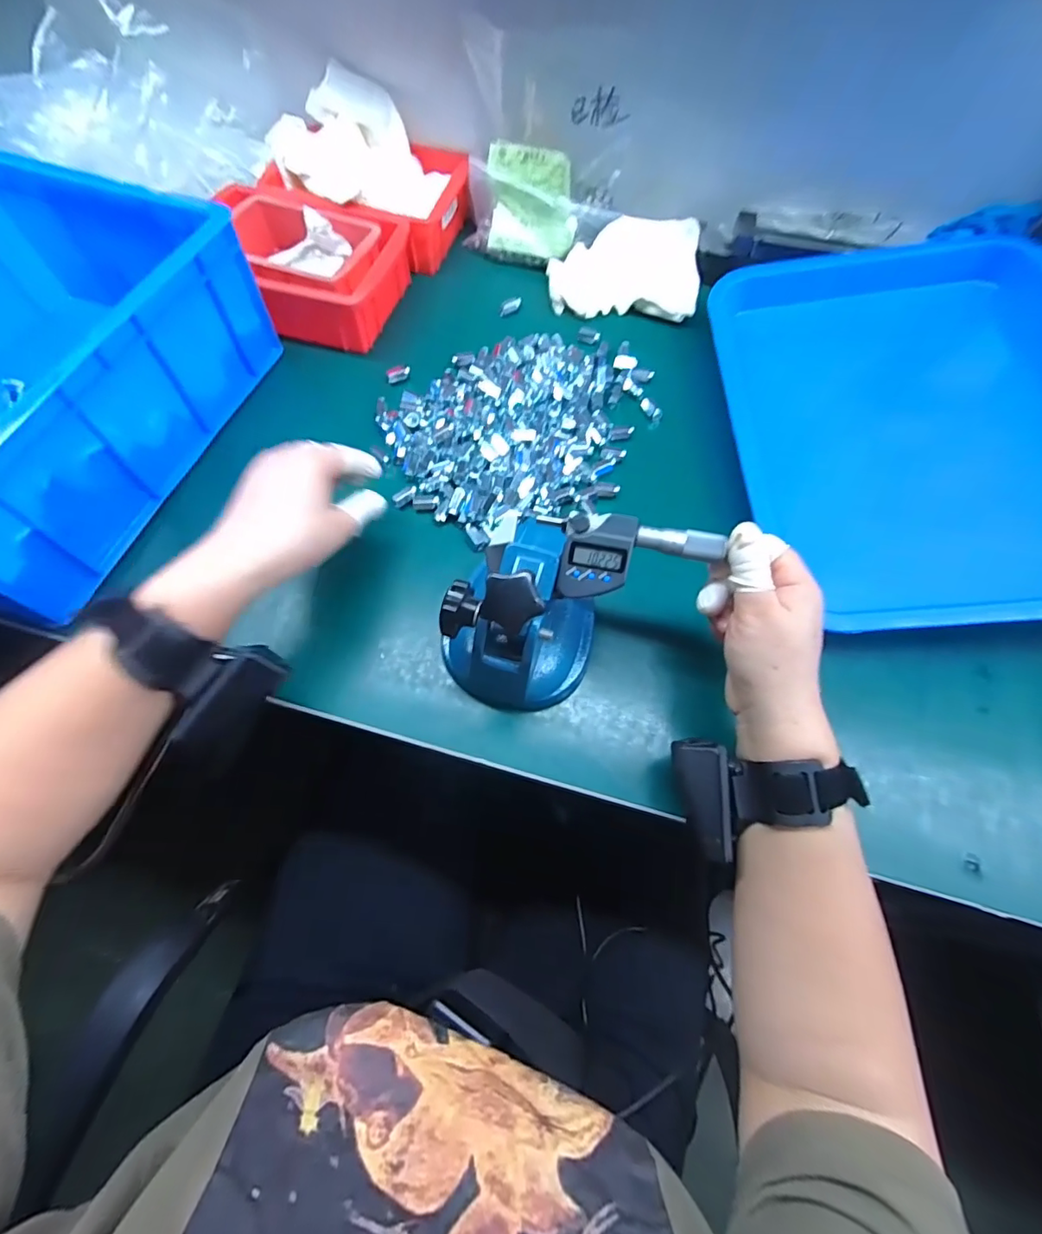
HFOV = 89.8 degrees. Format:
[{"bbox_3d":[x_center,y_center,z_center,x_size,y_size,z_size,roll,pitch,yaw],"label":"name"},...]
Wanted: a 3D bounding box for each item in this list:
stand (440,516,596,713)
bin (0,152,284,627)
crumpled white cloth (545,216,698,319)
[{"bbox_3d":[0.003,0.003,0.337,0.102,0.116,0.092,5,65,1],"label":"stand"},{"bbox_3d":[-0.411,-0.191,0.417,0.271,0.128,0.332,17,66,7],"label":"bin"},{"bbox_3d":[0.108,-0.360,0.543,0.151,0.044,0.094,-1,65,-2],"label":"crumpled white cloth"}]

